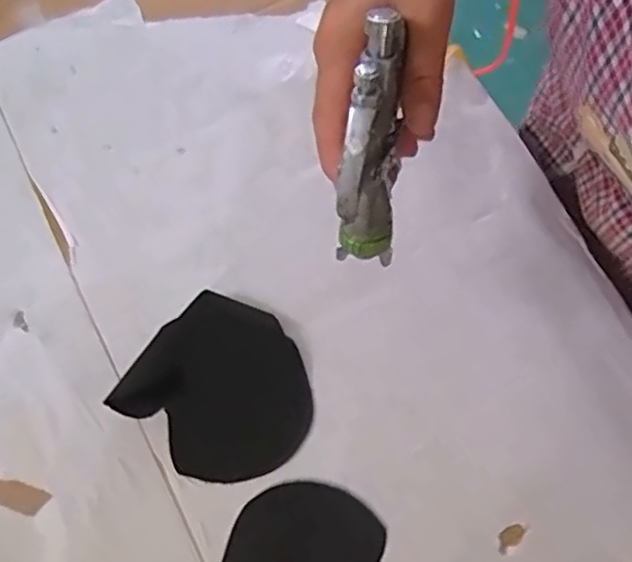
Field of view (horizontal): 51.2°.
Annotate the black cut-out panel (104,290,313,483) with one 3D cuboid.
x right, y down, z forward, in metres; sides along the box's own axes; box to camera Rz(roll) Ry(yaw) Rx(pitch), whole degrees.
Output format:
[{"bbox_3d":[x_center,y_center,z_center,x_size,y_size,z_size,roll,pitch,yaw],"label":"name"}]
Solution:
[{"bbox_3d":[-0.066,0.077,0.465,0.115,0.018,0.124,-42,78,-13],"label":"black cut-out panel"}]

